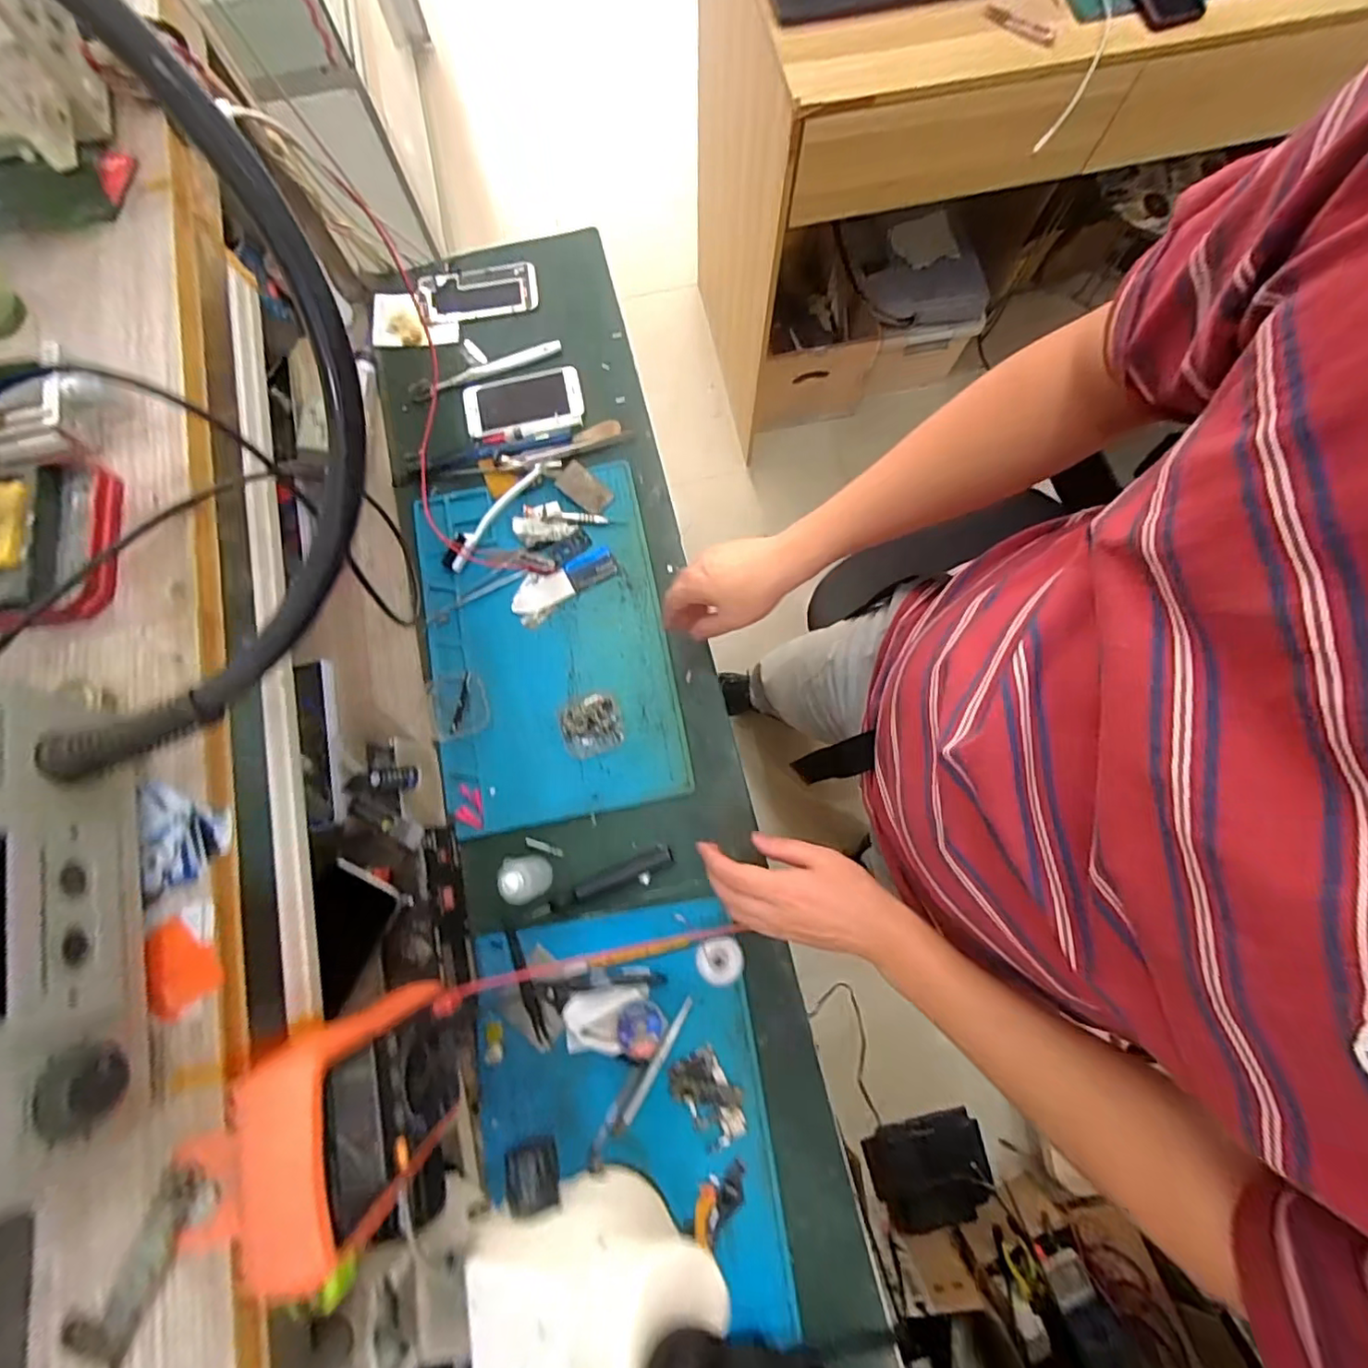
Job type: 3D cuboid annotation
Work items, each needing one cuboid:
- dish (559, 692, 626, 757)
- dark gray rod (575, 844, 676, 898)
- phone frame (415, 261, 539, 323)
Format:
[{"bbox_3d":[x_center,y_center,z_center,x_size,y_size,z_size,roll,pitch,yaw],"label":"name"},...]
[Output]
[{"bbox_3d":[-0.097,0.039,0.596,0.063,0.019,0.060,-15,78,-2],"label":"dish"},{"bbox_3d":[-0.058,0.184,0.568,0.100,0.016,0.018,-22,78,-4],"label":"dark gray rod"},{"bbox_3d":[-0.254,-0.485,0.723,0.144,0.010,0.074,-8,77,-1],"label":"phone frame"}]

